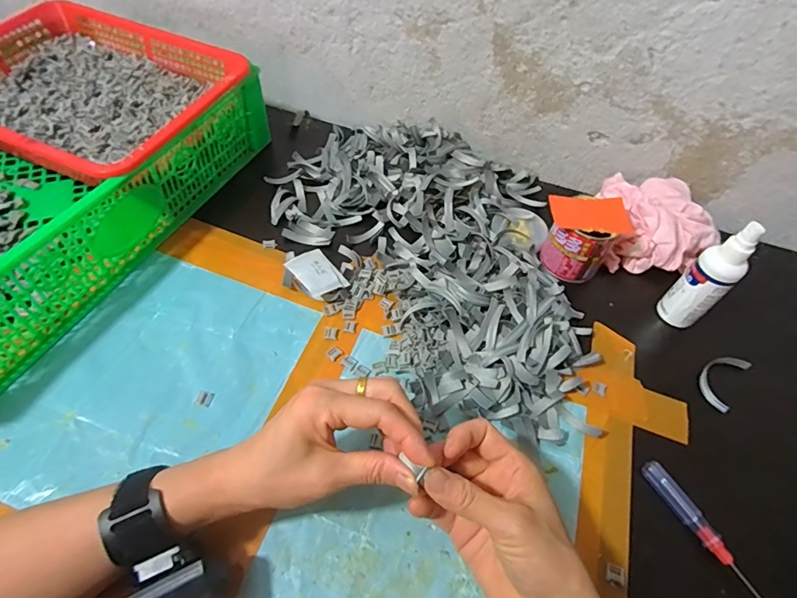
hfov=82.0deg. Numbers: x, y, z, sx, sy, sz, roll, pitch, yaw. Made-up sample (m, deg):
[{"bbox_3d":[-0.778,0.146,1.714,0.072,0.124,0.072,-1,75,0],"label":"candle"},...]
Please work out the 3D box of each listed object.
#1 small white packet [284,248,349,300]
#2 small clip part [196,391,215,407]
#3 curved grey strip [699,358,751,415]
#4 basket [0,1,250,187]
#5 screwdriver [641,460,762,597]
[{"bbox_3d":[-0.086,-0.026,0.474,0.040,0.016,0.064,-30,61,-25],"label":"small white packet"},{"bbox_3d":[-0.166,0.085,0.393,0.013,0.004,0.013,12,52,4],"label":"small clip part"},{"bbox_3d":[0.315,0.077,0.447,0.031,0.010,0.073,38,58,22],"label":"curved grey strip"},{"bbox_3d":[-0.342,-0.228,0.518,0.293,0.070,0.240,19,53,9],"label":"basket"},{"bbox_3d":[0.238,0.183,0.359,0.013,0.015,0.117,-20,57,-20],"label":"screwdriver"}]

